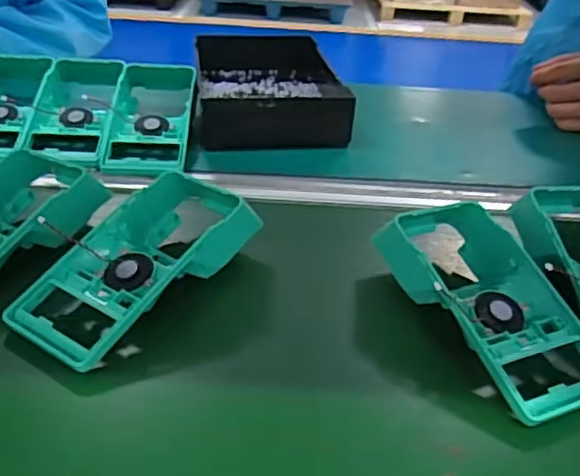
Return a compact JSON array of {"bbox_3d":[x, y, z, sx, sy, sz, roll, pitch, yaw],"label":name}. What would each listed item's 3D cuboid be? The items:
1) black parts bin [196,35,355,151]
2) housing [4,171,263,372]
[{"bbox_3d":[-0.027,-0.181,0.748,0.157,0.054,0.245,-2,33,-9],"label":"black parts bin"},{"bbox_3d":[-0.107,0.008,0.448,0.090,0.041,0.187,23,38,28],"label":"housing"}]

